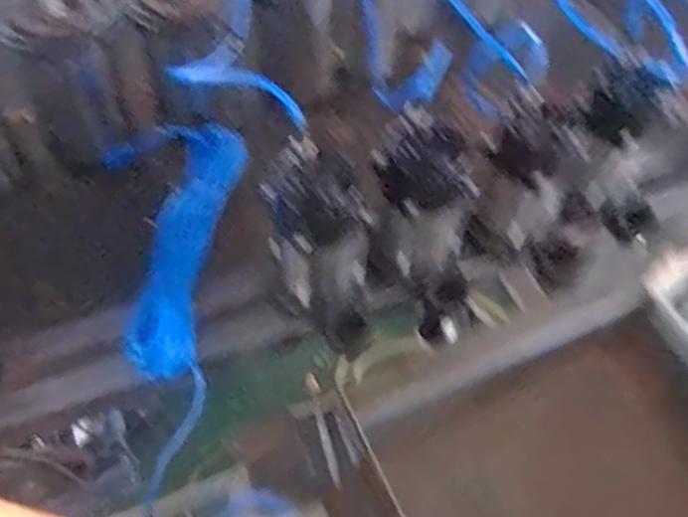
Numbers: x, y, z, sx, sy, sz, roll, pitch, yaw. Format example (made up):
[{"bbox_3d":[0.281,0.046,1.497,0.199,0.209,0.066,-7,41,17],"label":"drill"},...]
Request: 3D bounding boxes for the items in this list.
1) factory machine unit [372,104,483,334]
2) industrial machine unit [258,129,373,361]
[{"bbox_3d":[0.093,-0.037,0.754,0.098,0.266,0.088,-16,34,-13],"label":"factory machine unit"},{"bbox_3d":[-0.018,-0.020,0.720,0.098,0.236,0.100,-8,35,6],"label":"industrial machine unit"}]

